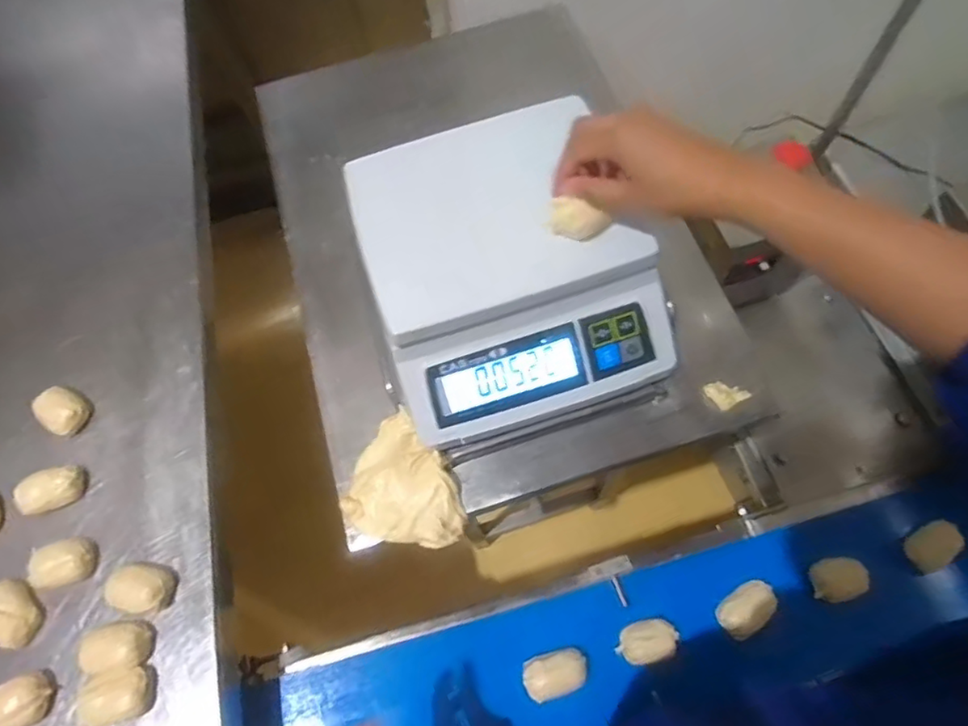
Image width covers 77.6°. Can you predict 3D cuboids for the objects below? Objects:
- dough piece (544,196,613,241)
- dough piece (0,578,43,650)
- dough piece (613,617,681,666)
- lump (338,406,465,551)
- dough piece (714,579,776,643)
[{"bbox_3d":[0.075,-0.112,0.481,0.048,0.026,0.018,22,67,9],"label":"dough piece"},{"bbox_3d":[-0.474,0.249,0.602,0.071,0.026,0.047,34,72,17],"label":"dough piece"},{"bbox_3d":[0.174,0.296,0.641,0.066,0.014,0.040,-13,67,-7],"label":"dough piece"},{"bbox_3d":[-0.076,0.118,0.543,0.092,0.026,0.118,-37,68,-12],"label":"lump"},{"bbox_3d":[0.283,0.263,0.646,0.066,0.031,0.041,-37,68,-12],"label":"dough piece"}]

